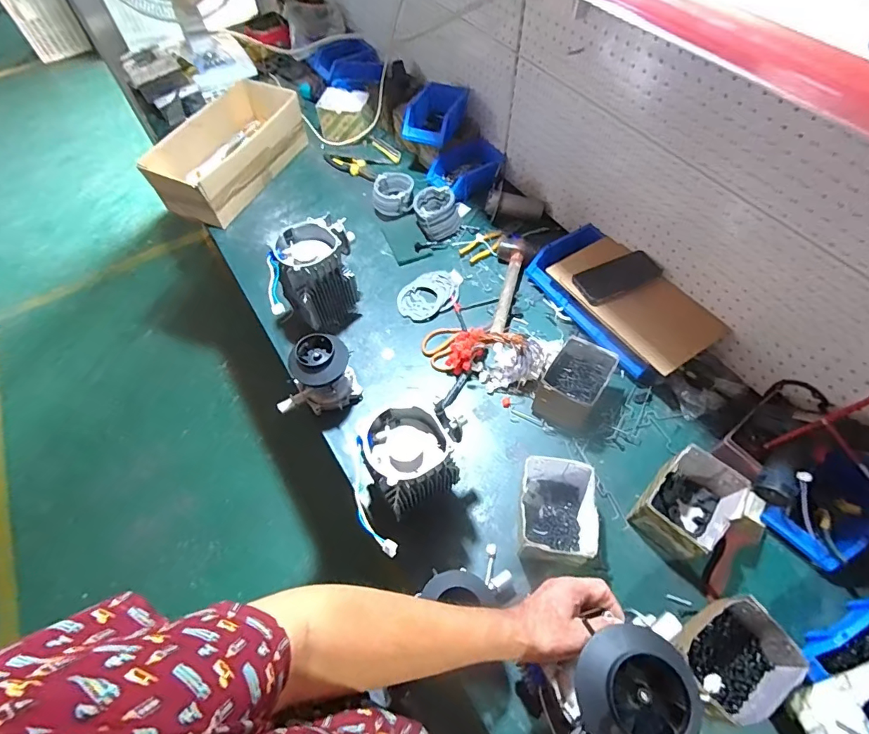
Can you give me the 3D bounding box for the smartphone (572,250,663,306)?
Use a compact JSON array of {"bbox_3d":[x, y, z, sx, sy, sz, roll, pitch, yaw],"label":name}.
[{"bbox_3d":[0.374,-0.188,0.941,0.171,0.010,0.083,-23,61,-12],"label":"smartphone"}]

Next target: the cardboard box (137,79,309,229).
[{"bbox_3d":[-0.545,-0.595,1.256,0.218,0.144,0.459,19,61,13],"label":"cardboard box"}]

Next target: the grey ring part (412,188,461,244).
[{"bbox_3d":[0.008,-0.378,1.131,0.104,0.065,0.124,-24,61,-13],"label":"grey ring part"}]

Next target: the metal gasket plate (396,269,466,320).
[{"bbox_3d":[-0.007,-0.169,1.047,0.163,0.009,0.116,-25,61,-14],"label":"metal gasket plate"}]

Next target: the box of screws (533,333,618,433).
[{"bbox_3d":[0.261,0.034,0.866,0.106,0.089,0.151,29,63,18],"label":"box of screws"}]

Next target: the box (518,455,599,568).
[{"bbox_3d":[0.198,0.239,0.752,0.118,0.099,0.156,5,59,4],"label":"box"}]

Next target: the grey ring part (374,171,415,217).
[{"bbox_3d":[-0.105,-0.439,1.181,0.106,0.070,0.119,-5,58,-2],"label":"grey ring part"}]

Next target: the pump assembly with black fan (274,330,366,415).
[{"bbox_3d":[-0.231,0.020,0.876,0.155,0.139,0.097,-15,59,-8],"label":"pump assembly with black fan"}]

